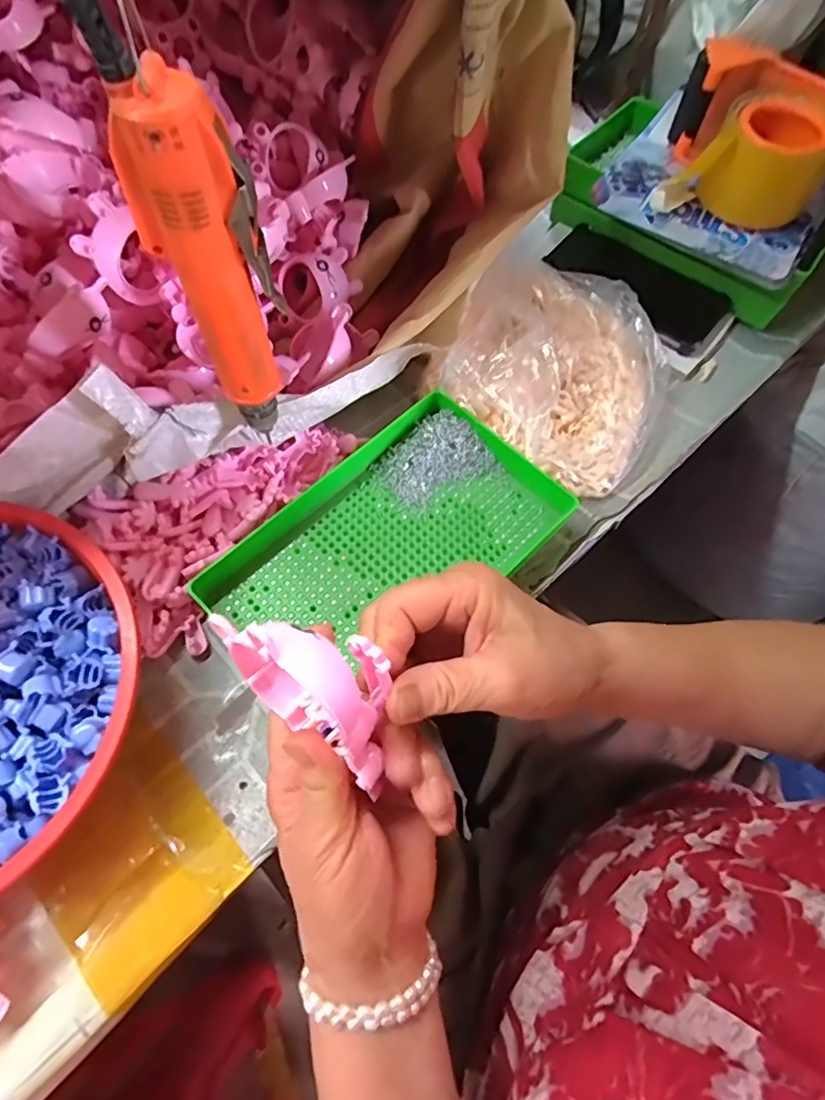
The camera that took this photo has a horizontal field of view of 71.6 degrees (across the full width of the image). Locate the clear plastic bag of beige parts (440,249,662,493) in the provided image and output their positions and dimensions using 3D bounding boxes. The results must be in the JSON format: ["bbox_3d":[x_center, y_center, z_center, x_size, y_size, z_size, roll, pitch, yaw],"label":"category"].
[{"bbox_3d":[0.116,-0.149,0.459,0.184,0.064,0.150,42,71,16],"label":"clear plastic bag of beige parts"}]

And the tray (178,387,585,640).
[{"bbox_3d":[-0.016,-0.003,0.410,0.232,0.028,0.141,-41,73,-18],"label":"tray"}]

